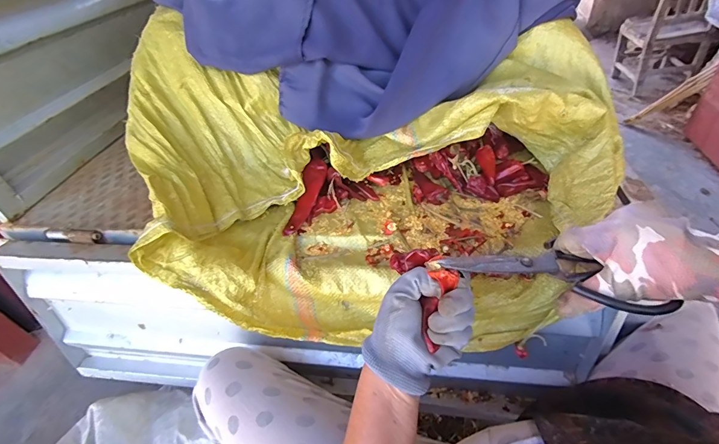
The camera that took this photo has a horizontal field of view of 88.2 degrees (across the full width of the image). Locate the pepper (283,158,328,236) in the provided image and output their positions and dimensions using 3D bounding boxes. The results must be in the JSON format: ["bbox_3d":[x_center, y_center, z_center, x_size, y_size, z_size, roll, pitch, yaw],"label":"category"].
[{"bbox_3d":[-0.077,-0.035,0.535,0.030,0.018,0.121,13,70,19],"label":"pepper"}]

